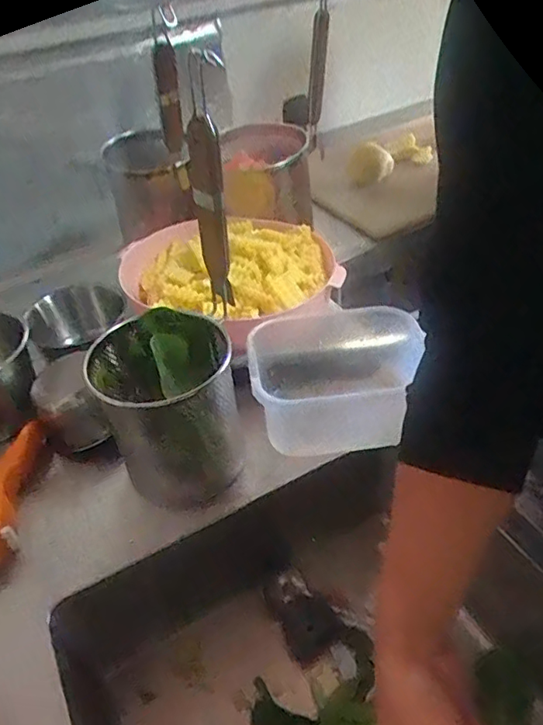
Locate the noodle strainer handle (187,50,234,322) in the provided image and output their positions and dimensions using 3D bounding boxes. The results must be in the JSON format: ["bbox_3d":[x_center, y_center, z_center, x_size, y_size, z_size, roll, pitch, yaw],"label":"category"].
[{"bbox_3d":[-0.052,-0.141,0.471,0.027,0.230,0.036,-13,42,-8],"label":"noodle strainer handle"}]

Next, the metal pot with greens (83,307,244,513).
[{"bbox_3d":[-0.102,0.051,0.557,0.127,0.162,0.127,-3,42,3],"label":"metal pot with greens"}]

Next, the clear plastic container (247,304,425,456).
[{"bbox_3d":[0.072,0.020,0.616,0.182,0.099,0.153,-3,42,3],"label":"clear plastic container"}]

